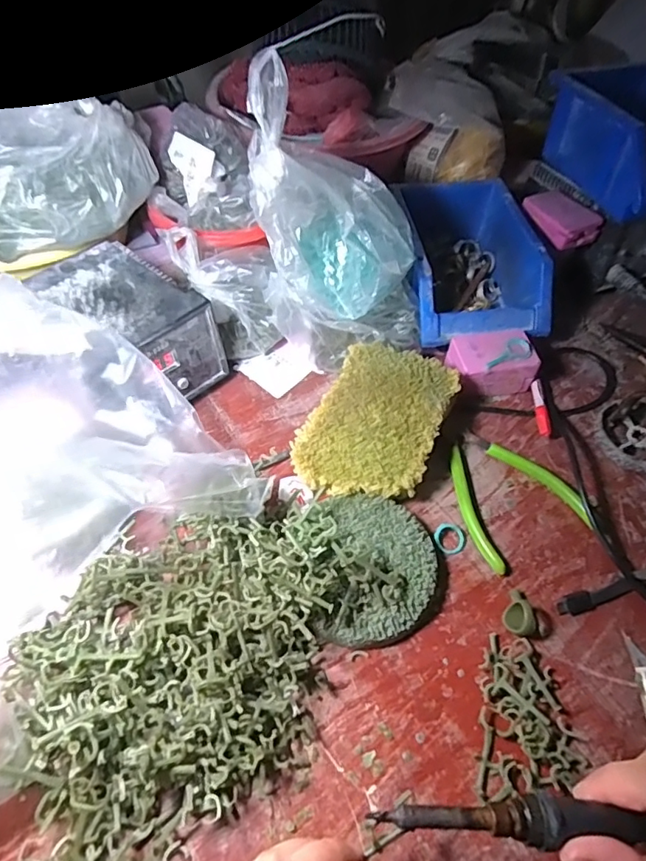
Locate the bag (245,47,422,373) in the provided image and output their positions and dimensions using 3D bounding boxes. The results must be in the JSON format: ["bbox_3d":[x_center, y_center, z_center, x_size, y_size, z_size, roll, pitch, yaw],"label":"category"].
[{"bbox_3d":[0.017,-0.153,0.422,0.131,0.191,0.101,-13,56,-11],"label":"bag"}]

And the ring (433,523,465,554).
[{"bbox_3d":[0.095,0.080,0.395,0.022,0.005,0.023,1,55,-2],"label":"ring"}]

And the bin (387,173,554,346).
[{"bbox_3d":[0.138,-0.166,0.529,0.122,0.078,0.190,-3,55,-4],"label":"bin"}]

